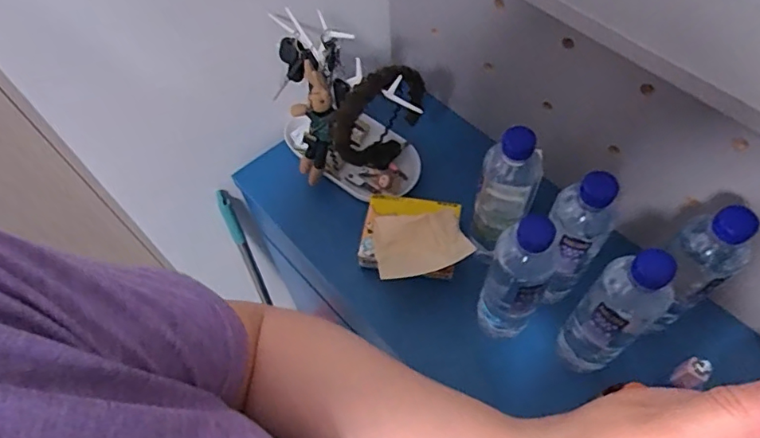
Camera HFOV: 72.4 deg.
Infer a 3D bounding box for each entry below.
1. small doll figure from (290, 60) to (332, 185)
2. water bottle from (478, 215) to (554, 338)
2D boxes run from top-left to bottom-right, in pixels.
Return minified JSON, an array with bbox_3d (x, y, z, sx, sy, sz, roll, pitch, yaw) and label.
[{"bbox_3d":[-0.090,-0.123,0.696,0.062,0.170,0.051,-11,59,-4],"label":"small doll figure"},{"bbox_3d":[0.142,0.068,0.548,0.059,0.211,0.059,-1,59,2],"label":"water bottle"}]

